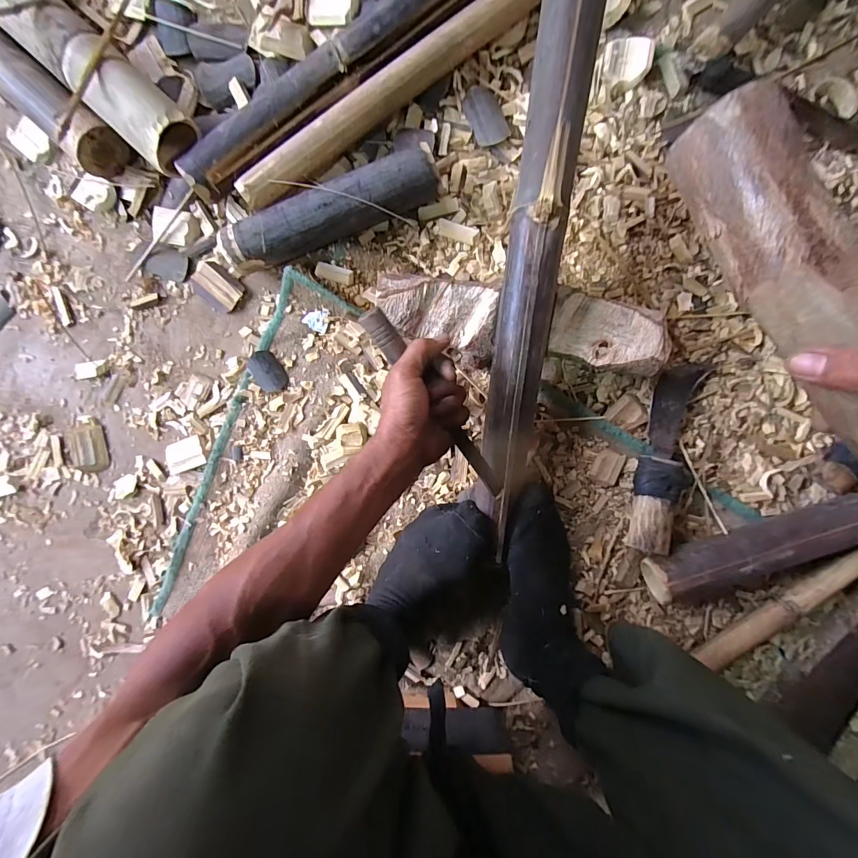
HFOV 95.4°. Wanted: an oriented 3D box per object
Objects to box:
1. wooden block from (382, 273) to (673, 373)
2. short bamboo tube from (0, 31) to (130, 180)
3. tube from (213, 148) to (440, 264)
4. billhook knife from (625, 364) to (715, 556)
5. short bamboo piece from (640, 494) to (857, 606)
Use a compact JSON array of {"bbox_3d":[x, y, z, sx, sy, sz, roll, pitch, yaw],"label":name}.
[{"bbox_3d":[0.103,-0.119,0.458,0.314,0.066,0.090,3,95,3],"label":"wooden block"},{"bbox_3d":[-0.532,-0.453,0.476,0.371,0.066,0.064,42,96,0],"label":"short bamboo tube"},{"bbox_3d":[-0.117,-0.254,0.463,0.256,0.057,0.051,-17,93,5],"label":"tube"},{"bbox_3d":[0.292,0.032,0.474,0.062,0.035,0.234,16,82,2],"label":"billhook knife"},{"bbox_3d":[0.392,0.139,0.465,0.259,0.064,0.050,-19,93,5],"label":"short bamboo piece"}]

